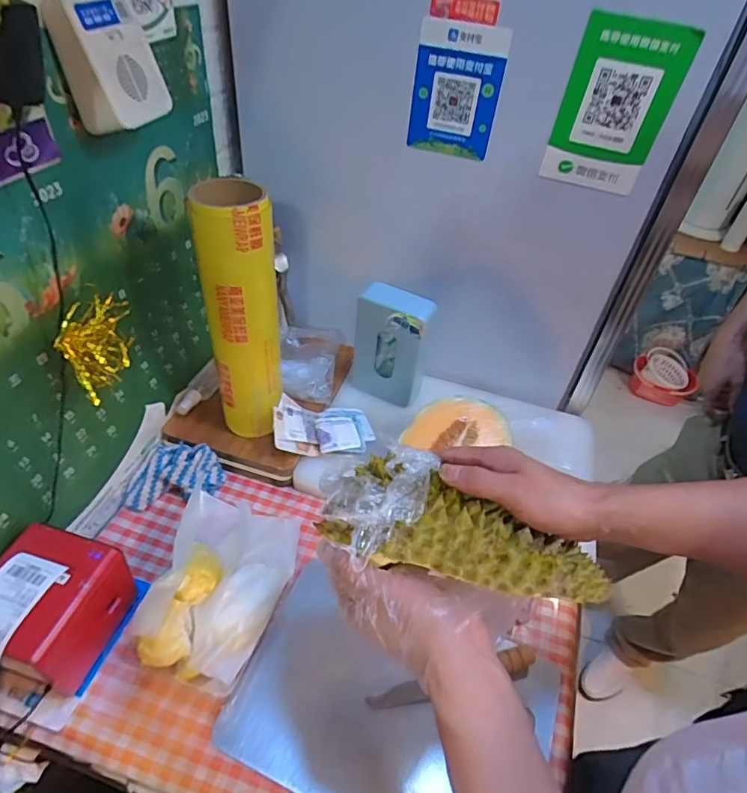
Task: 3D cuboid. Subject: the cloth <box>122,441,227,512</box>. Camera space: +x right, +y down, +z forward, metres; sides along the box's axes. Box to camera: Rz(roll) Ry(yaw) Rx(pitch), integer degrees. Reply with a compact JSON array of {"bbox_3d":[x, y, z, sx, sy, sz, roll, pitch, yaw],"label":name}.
[{"bbox_3d":[-0.294,0.106,0.755,0.137,0.042,0.107,-11,47,-18],"label":"cloth"}]

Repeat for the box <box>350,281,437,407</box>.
[{"bbox_3d":[0.029,-0.076,0.836,0.123,0.188,0.051,29,48,21],"label":"box"}]

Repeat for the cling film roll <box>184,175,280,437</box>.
[{"bbox_3d":[-0.174,-0.100,0.692,0.093,0.344,0.093,-7,46,-14],"label":"cling film roll"}]

